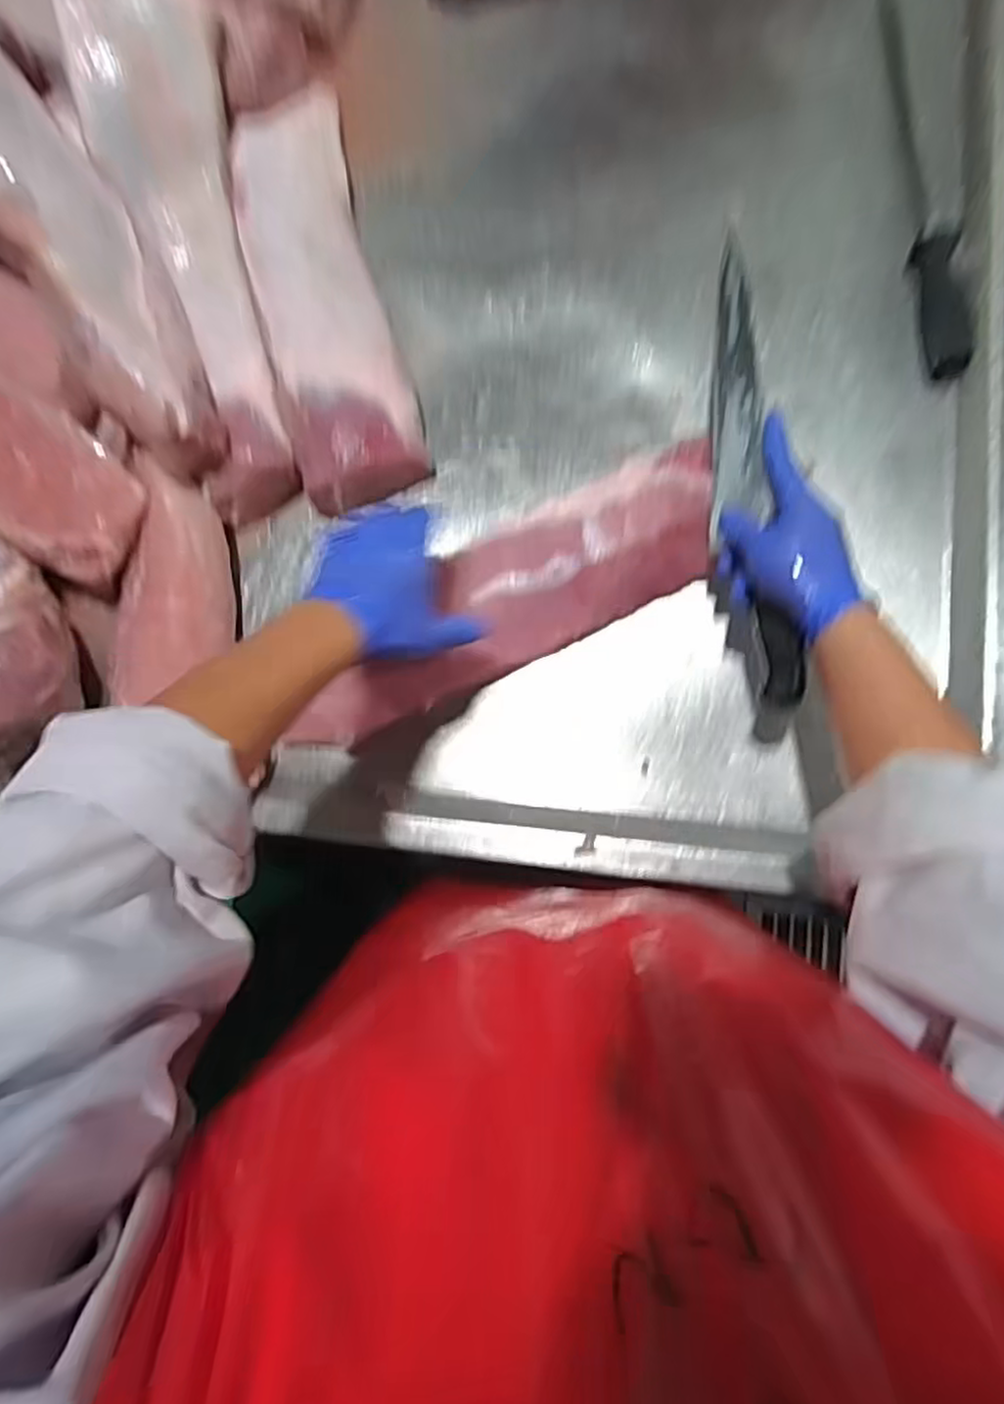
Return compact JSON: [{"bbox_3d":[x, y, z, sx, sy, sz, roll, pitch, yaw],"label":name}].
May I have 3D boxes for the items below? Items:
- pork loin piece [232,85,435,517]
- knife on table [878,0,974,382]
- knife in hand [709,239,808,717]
[{"bbox_3d":[-0.176,-0.405,0.681,0.121,0.061,0.447,-17,81,4],"label":"pork loin piece"},{"bbox_3d":[0.378,-0.474,0.628,0.037,0.032,0.396,-2,82,6],"label":"knife on table"},{"bbox_3d":[0.180,-0.171,0.531,0.045,0.031,0.348,-6,82,6],"label":"knife in hand"}]

